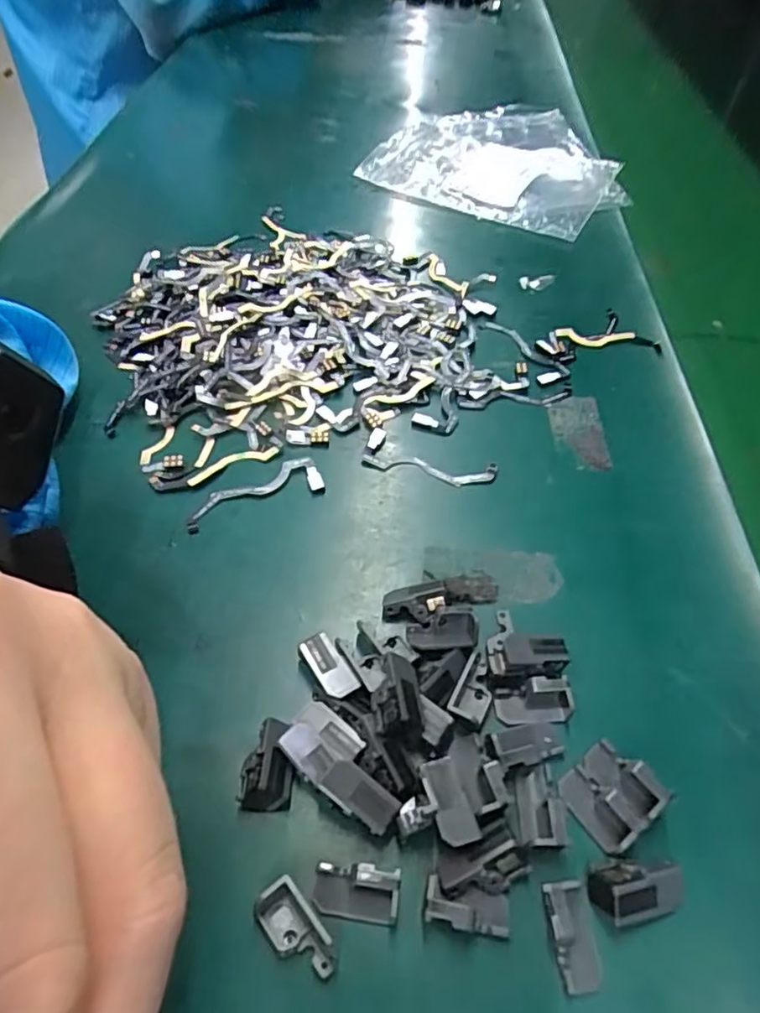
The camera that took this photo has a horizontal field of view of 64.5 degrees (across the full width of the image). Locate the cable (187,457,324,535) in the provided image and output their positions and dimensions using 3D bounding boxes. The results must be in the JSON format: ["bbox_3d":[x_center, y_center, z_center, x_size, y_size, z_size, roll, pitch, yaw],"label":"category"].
[{"bbox_3d":[-0.048,-0.005,0.228,0.052,0.004,0.018,-21,56,-17],"label":"cable"}]

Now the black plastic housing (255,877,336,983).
[{"bbox_3d":[-0.020,0.101,0.143,0.012,0.007,0.022,-33,60,-24],"label":"black plastic housing"}]

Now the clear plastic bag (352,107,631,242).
[{"bbox_3d":[0.090,-0.242,0.414,0.156,0.010,0.159,24,55,16],"label":"clear plastic bag"}]

